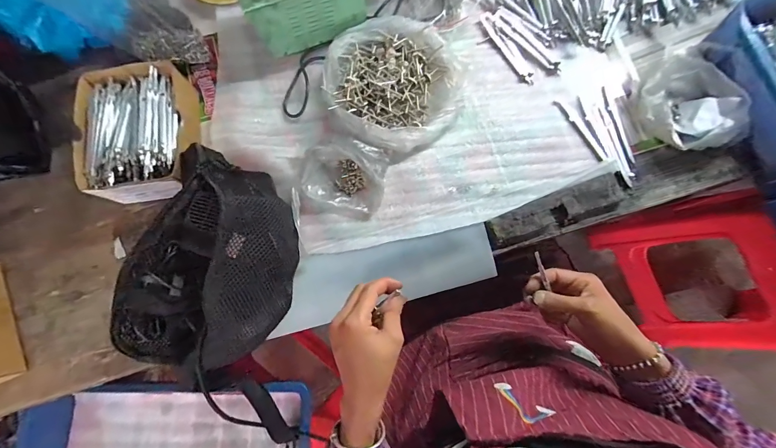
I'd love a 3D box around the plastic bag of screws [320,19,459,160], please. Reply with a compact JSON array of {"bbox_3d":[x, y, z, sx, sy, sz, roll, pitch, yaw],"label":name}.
[{"bbox_3d":[0.010,-0.193,0.475,0.184,0.043,0.183,-39,81,-6],"label":"plastic bag of screws"}]

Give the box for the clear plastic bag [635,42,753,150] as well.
[{"bbox_3d":[0.398,-0.170,0.461,0.107,0.095,0.149,-9,79,0],"label":"clear plastic bag"}]

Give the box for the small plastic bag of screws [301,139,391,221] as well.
[{"bbox_3d":[-0.059,-0.066,0.456,0.109,0.038,0.103,9,79,3],"label":"small plastic bag of screws"}]

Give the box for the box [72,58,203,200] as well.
[{"bbox_3d":[-0.325,-0.118,0.451,0.130,0.060,0.174,-10,79,0],"label":"box"}]

